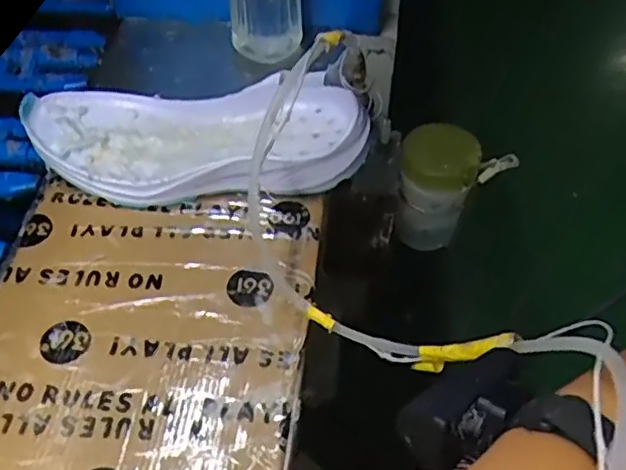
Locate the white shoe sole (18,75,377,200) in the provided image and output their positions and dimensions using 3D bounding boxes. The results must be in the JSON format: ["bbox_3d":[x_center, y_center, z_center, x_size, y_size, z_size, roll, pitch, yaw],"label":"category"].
[{"bbox_3d":[-0.095,-0.085,0.528,0.275,0.058,0.115,0,54,0],"label":"white shoe sole"}]

